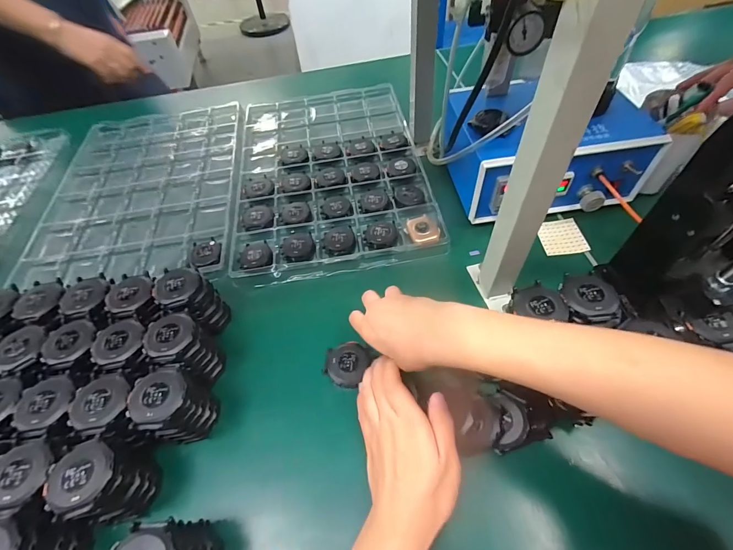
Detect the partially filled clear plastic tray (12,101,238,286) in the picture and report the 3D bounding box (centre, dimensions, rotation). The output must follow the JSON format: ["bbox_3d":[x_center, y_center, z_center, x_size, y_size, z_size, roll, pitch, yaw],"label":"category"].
[{"bbox_3d":[-0.374,-0.162,0.595,0.305,0.014,0.411,-9,54,-2],"label":"partially filled clear plastic tray"}]

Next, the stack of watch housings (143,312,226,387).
[{"bbox_3d":[-0.190,0.081,0.369,0.055,0.078,0.057,4,54,7],"label":"stack of watch housings"}]

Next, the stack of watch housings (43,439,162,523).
[{"bbox_3d":[-0.222,0.178,0.302,0.050,0.080,0.057,2,54,5],"label":"stack of watch housings"}]

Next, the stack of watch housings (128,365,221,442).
[{"bbox_3d":[-0.181,0.127,0.334,0.046,0.081,0.055,10,55,11],"label":"stack of watch housings"}]

